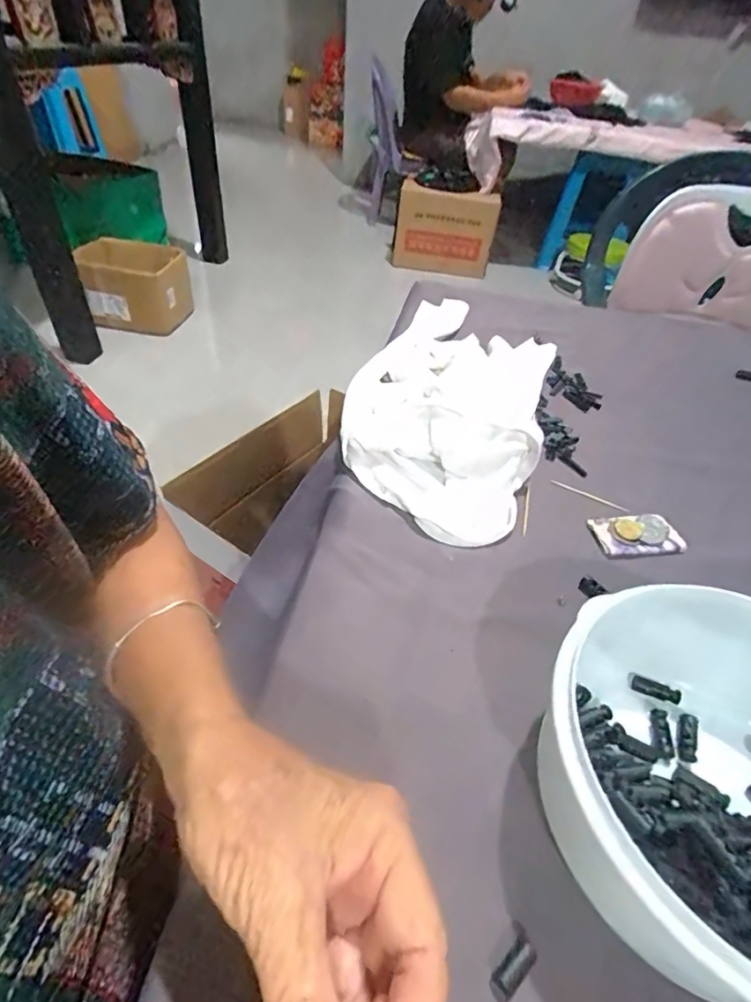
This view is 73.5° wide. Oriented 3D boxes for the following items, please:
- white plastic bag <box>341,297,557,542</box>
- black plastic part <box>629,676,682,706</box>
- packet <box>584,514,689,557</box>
[{"bbox_3d":[0.068,-0.100,0.474,0.174,0.050,0.325,16,45,9],"label":"white plastic bag"},{"bbox_3d":[0.161,0.109,0.289,0.026,0.006,0.008,24,47,17],"label":"black plastic part"},{"bbox_3d":[0.196,0.025,0.380,0.060,0.011,0.038,-1,45,-8],"label":"packet"}]

